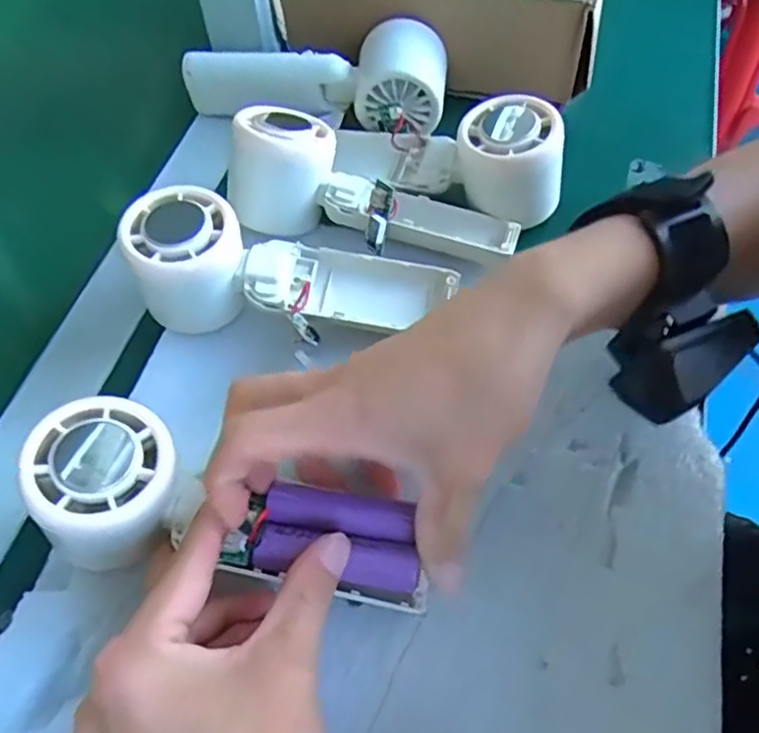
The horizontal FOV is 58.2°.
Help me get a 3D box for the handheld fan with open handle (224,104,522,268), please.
[{"bbox_3d":[-0.005,-0.098,0.365,0.154,0.049,0.066,18,60,13],"label":"handheld fan with open handle"}]

